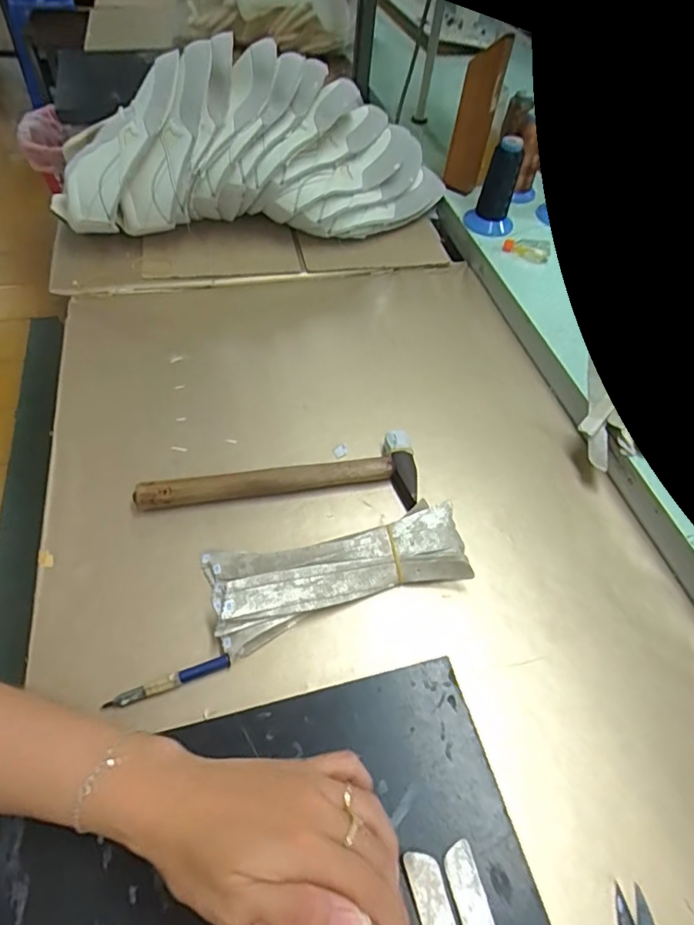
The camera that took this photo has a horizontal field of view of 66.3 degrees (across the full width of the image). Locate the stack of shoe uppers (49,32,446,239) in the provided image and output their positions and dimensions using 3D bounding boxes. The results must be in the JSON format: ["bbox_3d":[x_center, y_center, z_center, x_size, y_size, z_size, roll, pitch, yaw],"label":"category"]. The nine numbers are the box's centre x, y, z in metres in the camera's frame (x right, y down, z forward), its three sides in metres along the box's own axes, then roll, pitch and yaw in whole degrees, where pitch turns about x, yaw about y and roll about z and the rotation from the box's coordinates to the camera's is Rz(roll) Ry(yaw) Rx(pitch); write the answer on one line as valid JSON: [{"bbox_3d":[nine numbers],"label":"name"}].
[{"bbox_3d":[-0.111,-0.392,0.689,0.497,0.192,0.141,-8,53,-10],"label":"stack of shoe uppers"}]

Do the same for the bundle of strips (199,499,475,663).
[{"bbox_3d":[-0.006,0.084,0.434,0.207,0.032,0.080,-14,55,-14],"label":"bundle of strips"}]

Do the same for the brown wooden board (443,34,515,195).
[{"bbox_3d":[0.180,-0.480,0.759,0.052,0.196,0.022,9,52,3],"label":"brown wooden board"}]

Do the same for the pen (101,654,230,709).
[{"bbox_3d":[-0.127,0.158,0.382,0.086,0.009,0.009,-17,55,-16],"label":"pen"}]

